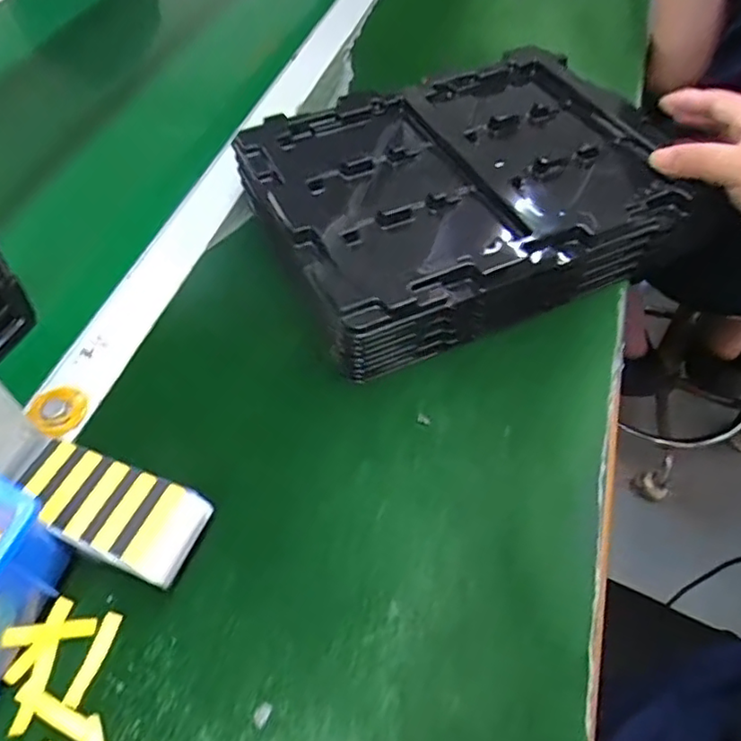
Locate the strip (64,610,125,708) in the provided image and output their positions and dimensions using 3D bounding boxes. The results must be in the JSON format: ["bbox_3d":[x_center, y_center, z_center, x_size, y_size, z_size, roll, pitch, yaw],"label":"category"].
[{"bbox_3d":[-0.126,0.131,0.279,0.008,0.004,0.040,12,55,11],"label":"strip"}]

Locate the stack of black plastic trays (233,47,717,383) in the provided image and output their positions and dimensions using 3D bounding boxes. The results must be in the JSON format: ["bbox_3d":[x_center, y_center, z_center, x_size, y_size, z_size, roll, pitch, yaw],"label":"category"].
[{"bbox_3d":[0.058,-0.123,0.423,0.258,0.055,0.200,-21,55,-12],"label":"stack of black plastic trays"}]

